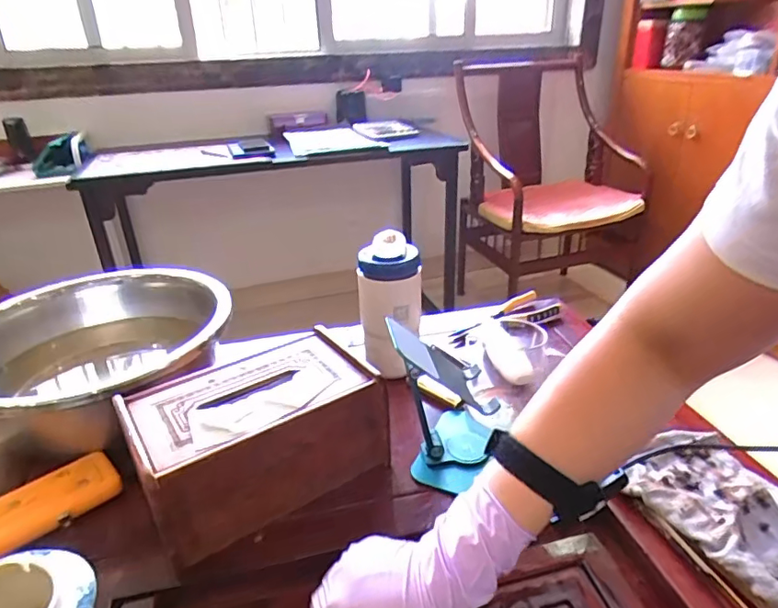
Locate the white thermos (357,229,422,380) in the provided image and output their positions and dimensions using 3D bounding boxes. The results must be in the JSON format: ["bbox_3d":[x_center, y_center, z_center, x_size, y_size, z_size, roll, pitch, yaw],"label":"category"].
[{"bbox_3d":[0.001,0.002,0.669,0.073,0.167,0.068,-3,26,-3],"label":"white thermos"}]

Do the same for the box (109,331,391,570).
[{"bbox_3d":[-0.129,0.125,0.520,0.212,0.104,0.126,-19,31,-31],"label":"box"}]

